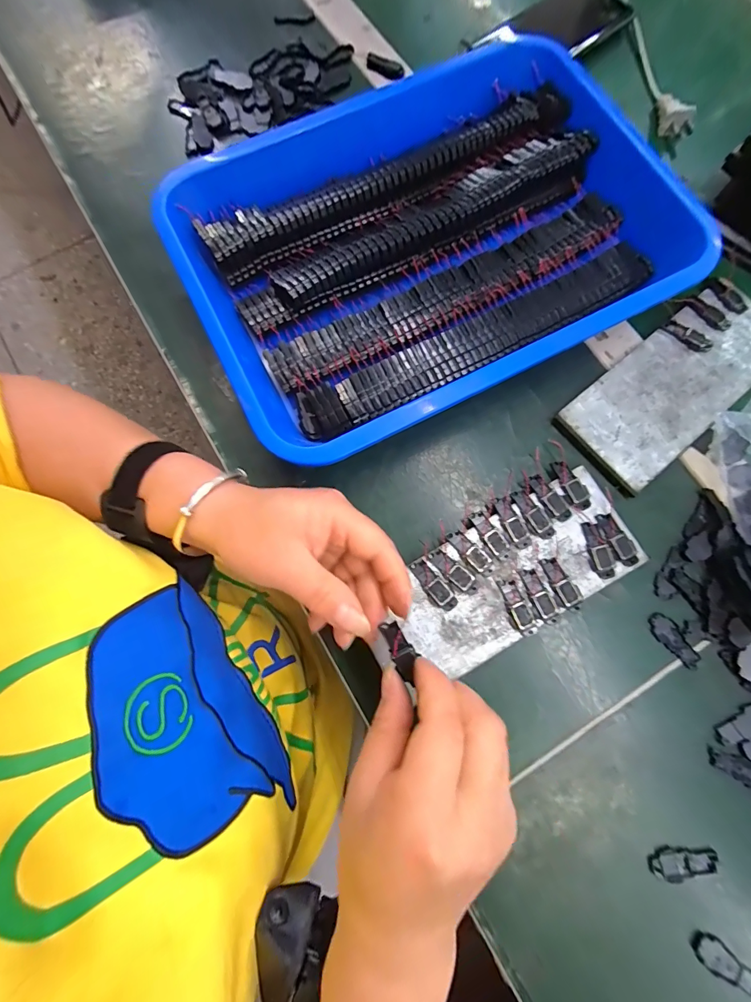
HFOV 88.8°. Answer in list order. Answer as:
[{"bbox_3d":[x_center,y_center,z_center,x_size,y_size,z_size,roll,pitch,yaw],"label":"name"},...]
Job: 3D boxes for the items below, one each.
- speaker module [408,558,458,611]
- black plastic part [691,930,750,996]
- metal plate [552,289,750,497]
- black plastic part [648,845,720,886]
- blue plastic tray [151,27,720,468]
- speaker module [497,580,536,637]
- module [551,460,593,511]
[{"bbox_3d":[0.039,0.057,0.259,0.013,0.005,0.039,-38,80,-7],"label":"speaker module"},{"bbox_3d":[0.203,0.267,0.219,0.040,0.004,0.016,37,81,8],"label":"black plastic part"},{"bbox_3d":[0.233,-0.094,0.296,0.193,0.008,0.080,-40,81,-7],"label":"metal plate"},{"bbox_3d":[0.188,0.222,0.234,0.041,0.005,0.016,-5,78,0],"label":"black plastic part"},{"bbox_3d":[0.045,-0.204,0.302,0.376,0.052,0.269,-26,79,-5],"label":"blue plastic tray"},{"bbox_3d":[0.096,0.071,0.257,0.014,0.005,0.038,-24,79,-4],"label":"speaker module"},{"bbox_3d":[0.141,-0.012,0.275,0.016,0.004,0.039,-28,79,-5],"label":"module"}]

